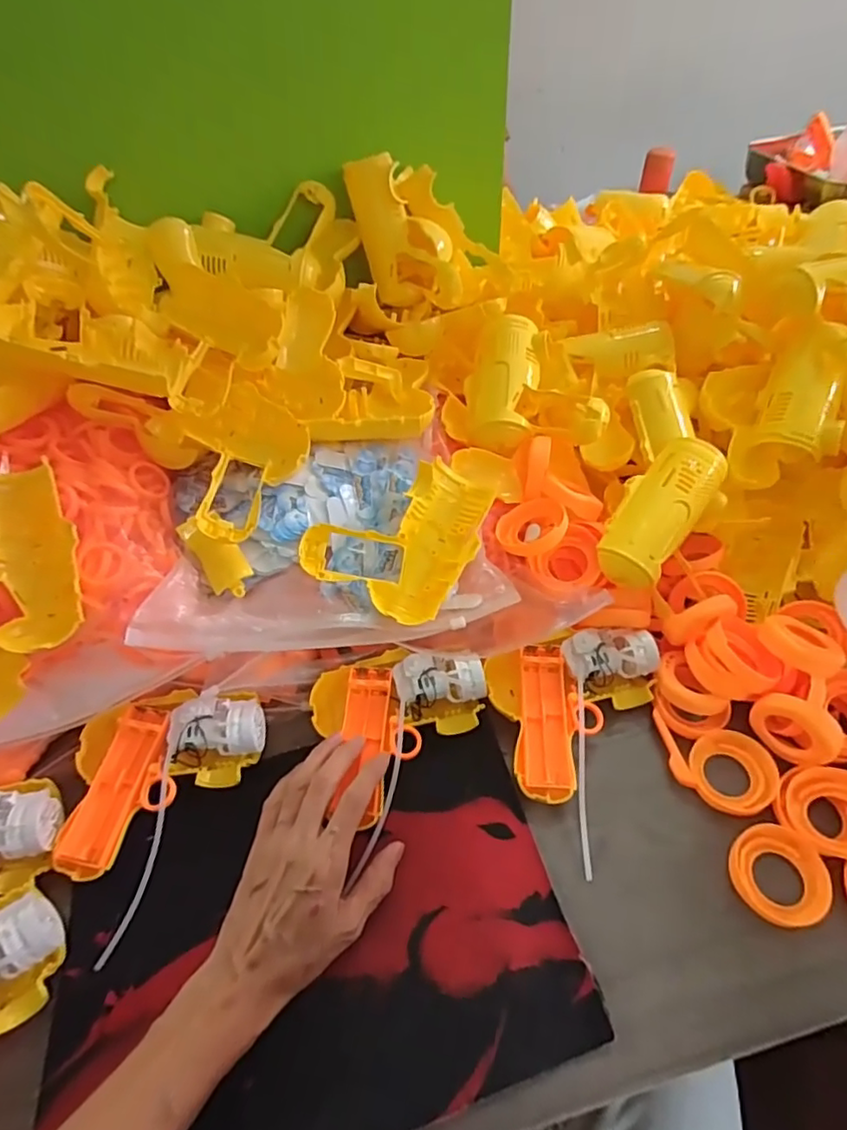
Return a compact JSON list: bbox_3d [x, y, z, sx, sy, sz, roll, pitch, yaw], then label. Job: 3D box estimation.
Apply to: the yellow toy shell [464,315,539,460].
[{"bbox_3d":[0.072,-0.168,0.537,0.062,0.033,0.135,6,76,8],"label":"yellow toy shell"}]

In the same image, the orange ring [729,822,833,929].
[{"bbox_3d":[0.234,0.204,0.387,0.057,0.010,0.058,-2,49,2],"label":"orange ring"}]

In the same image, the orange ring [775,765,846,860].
[{"bbox_3d":[0.280,0.168,0.402,0.062,0.018,0.061,-2,49,2],"label":"orange ring"}]

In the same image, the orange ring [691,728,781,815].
[{"bbox_3d":[0.226,0.152,0.431,0.057,0.019,0.059,-2,49,2],"label":"orange ring"}]

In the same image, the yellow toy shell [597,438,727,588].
[{"bbox_3d":[0.190,-0.047,0.465,0.051,0.031,0.133,33,79,27],"label":"yellow toy shell"}]

